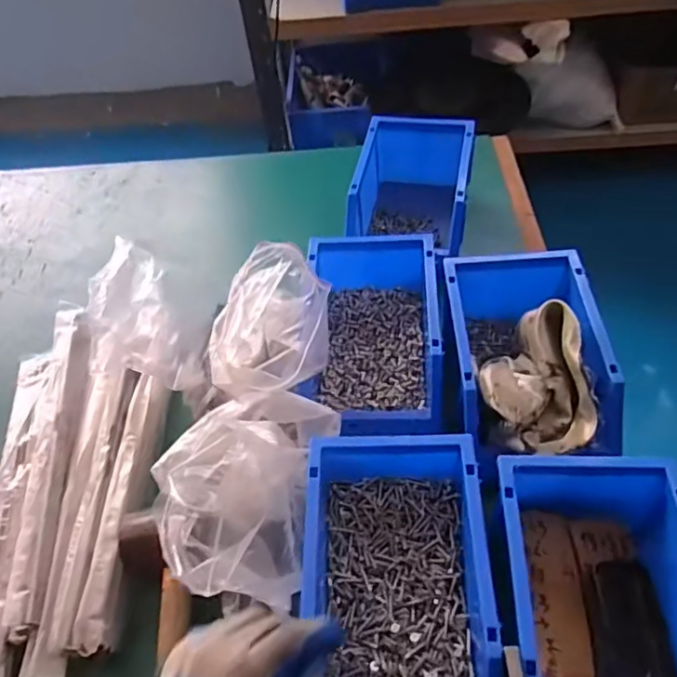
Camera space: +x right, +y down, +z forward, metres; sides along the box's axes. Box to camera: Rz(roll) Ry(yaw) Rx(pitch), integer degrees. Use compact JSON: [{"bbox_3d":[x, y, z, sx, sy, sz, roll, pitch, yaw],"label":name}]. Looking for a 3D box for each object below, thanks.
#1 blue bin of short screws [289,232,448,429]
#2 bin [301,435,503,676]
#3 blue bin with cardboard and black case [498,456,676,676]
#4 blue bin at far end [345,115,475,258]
[{"bbox_3d":[0.043,-0.009,0.694,0.153,0.098,0.252,1,52,6],"label":"blue bin of short screws"},{"bbox_3d":[0.053,0.222,0.511,0.163,0.087,0.253,-3,52,3],"label":"bin"},{"bbox_3d":[0.217,0.236,0.488,0.155,0.115,0.247,-1,52,5],"label":"blue bin with cardboard and black case"},{"bbox_3d":[0.110,-0.213,0.851,0.157,0.124,0.218,7,53,11],"label":"blue bin at far end"}]

